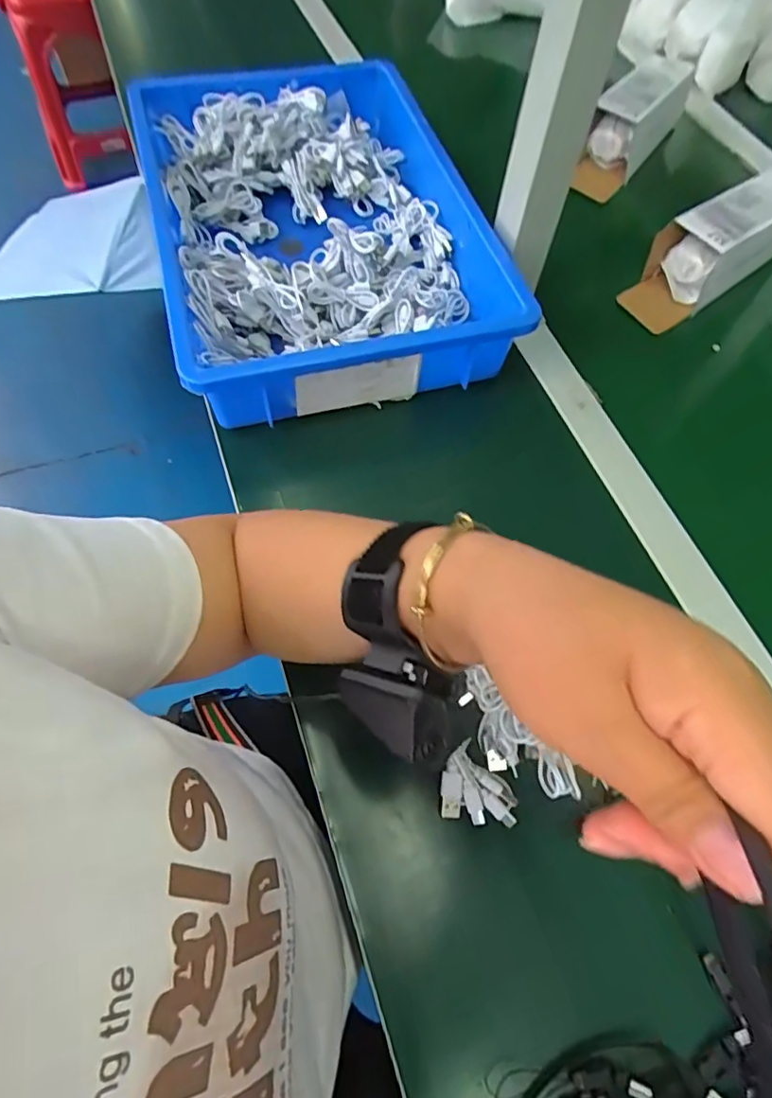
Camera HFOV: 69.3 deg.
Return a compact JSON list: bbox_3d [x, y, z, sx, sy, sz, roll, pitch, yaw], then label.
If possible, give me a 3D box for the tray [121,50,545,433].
[{"bbox_3d":[-0.064,-0.315,0.544,0.293,0.080,0.425,-14,65,-10],"label":"tray"}]

